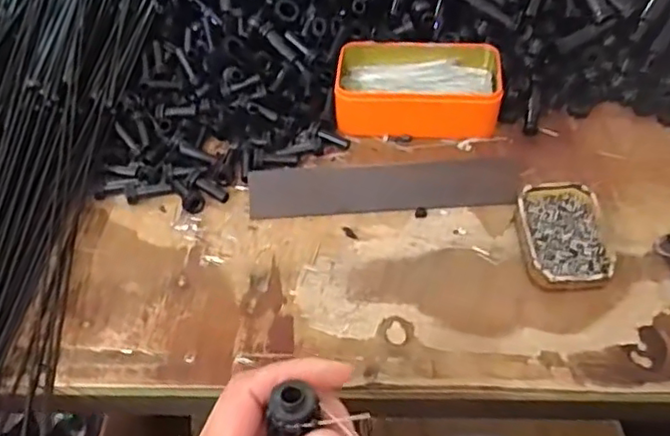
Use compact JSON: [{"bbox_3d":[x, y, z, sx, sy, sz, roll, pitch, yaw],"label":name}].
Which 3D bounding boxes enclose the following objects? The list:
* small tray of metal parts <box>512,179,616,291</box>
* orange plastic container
[{"bbox_3d":[0.175,0.013,0.480,0.061,0.021,0.090,-4,53,1],"label":"small tray of metal parts"},{"bbox_3d":[0.075,-0.121,0.571,0.142,0.041,0.083,4,53,7],"label":"orange plastic container"}]

